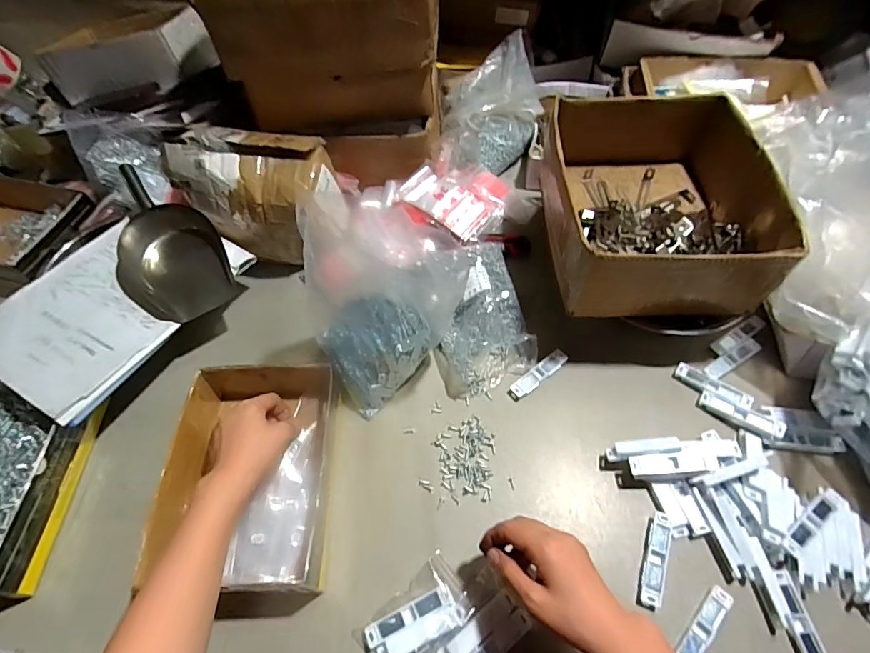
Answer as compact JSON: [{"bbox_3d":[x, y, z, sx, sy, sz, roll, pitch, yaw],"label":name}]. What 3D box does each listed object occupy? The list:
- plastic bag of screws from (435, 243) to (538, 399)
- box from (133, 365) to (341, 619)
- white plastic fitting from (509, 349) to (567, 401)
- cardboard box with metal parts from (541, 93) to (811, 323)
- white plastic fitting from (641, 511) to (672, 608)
[{"bbox_3d":[0.062,-0.025,0.661,0.135,0.087,0.224,-11,57,-5],"label":"plastic bag of screws"},{"bbox_3d":[-0.209,0.172,0.529,0.179,0.067,0.271,-1,57,1],"label":"box"},{"bbox_3d":[0.144,0.067,0.637,0.099,0.014,0.025,-34,62,-18],"label":"white plastic fitting"},{"bbox_3d":[0.287,-0.167,0.616,0.253,0.117,0.296,-1,57,1],"label":"cardboard box with metal parts"},{"bbox_3d":[0.247,0.257,0.507,0.019,0.010,0.098,19,60,14],"label":"white plastic fitting"}]

